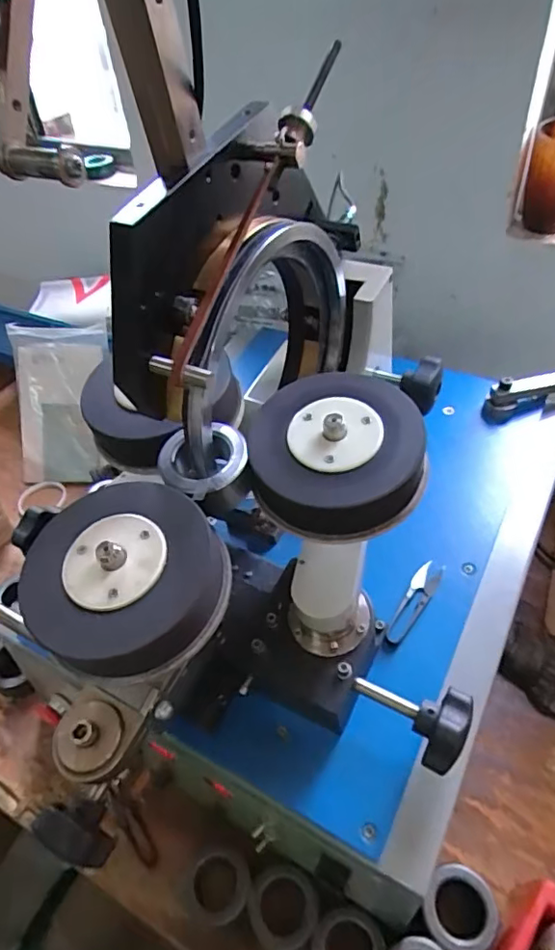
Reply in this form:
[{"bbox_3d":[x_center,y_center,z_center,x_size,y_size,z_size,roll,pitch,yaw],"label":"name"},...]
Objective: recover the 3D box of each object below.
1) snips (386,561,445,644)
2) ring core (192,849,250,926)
[{"bbox_3d":[0.141,0.129,0.565,0.025,0.009,0.102,21,51,25],"label":"snips"},{"bbox_3d":[-0.060,0.430,0.581,0.061,0.024,0.062,-3,45,3],"label":"ring core"}]

